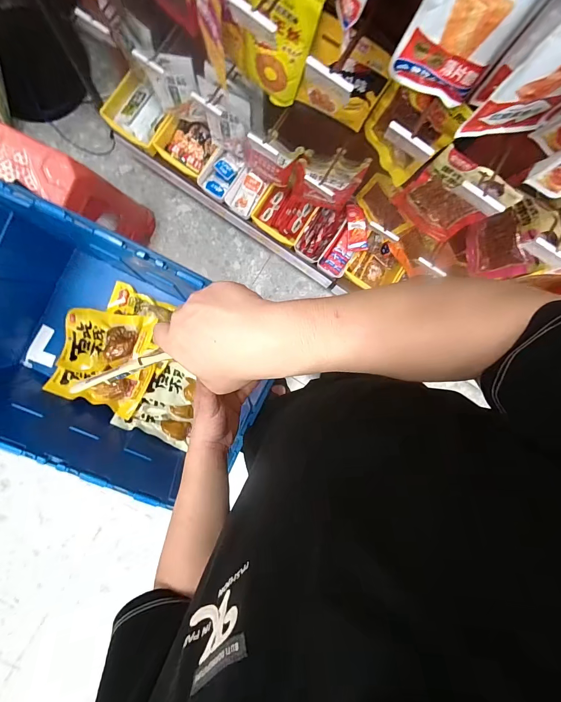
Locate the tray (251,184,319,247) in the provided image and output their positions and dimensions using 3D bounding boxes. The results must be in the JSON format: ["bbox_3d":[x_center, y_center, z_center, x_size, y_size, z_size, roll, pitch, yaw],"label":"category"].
[{"bbox_3d":[0.006,-0.467,1.148,0.186,0.063,0.157,30,91,-8],"label":"tray"}]

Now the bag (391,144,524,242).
[{"bbox_3d":[0.354,-0.325,0.734,0.052,0.306,0.173,-43,97,-1],"label":"bag"}]

